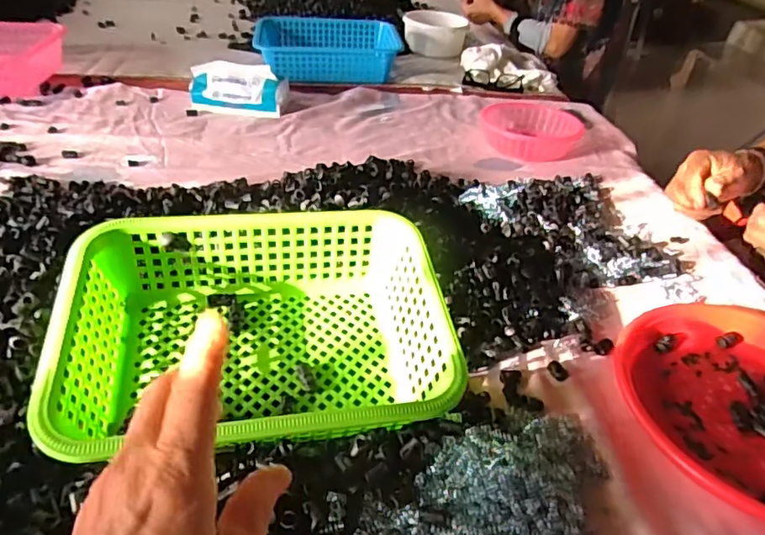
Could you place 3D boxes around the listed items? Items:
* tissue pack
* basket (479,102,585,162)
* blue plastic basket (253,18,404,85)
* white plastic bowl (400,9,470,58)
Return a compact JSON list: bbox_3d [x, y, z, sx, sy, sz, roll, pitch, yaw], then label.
[{"bbox_3d":[-0.258,-0.316,0.983,0.168,0.074,0.084,5,37,-1],"label":"tissue pack"},{"bbox_3d":[0.259,-0.245,0.974,0.172,0.048,0.158,16,39,13],"label":"basket"},{"bbox_3d":[-0.117,-0.474,1.195,0.303,0.080,0.197,-3,38,-11],"label":"blue plastic basket"},{"bbox_3d":[0.130,-0.596,1.391,0.163,0.070,0.138,10,38,6],"label":"white plastic bowl"}]

